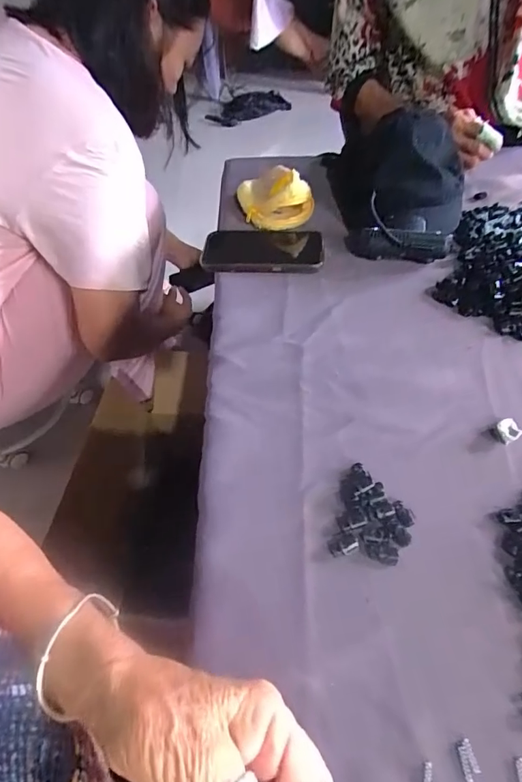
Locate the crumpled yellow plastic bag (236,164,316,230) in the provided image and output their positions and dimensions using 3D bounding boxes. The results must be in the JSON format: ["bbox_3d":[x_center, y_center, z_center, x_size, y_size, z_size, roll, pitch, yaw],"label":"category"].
[{"bbox_3d":[0.018,-0.262,0.607,0.074,0.067,0.097,-39,58,-23],"label":"crumpled yellow plastic bag"}]

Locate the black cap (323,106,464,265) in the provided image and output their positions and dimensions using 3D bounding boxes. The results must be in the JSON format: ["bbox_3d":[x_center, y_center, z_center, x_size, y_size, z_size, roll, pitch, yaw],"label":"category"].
[{"bbox_3d":[0.168,-0.274,0.574,0.173,0.107,0.231,7,53,11],"label":"black cap"}]

